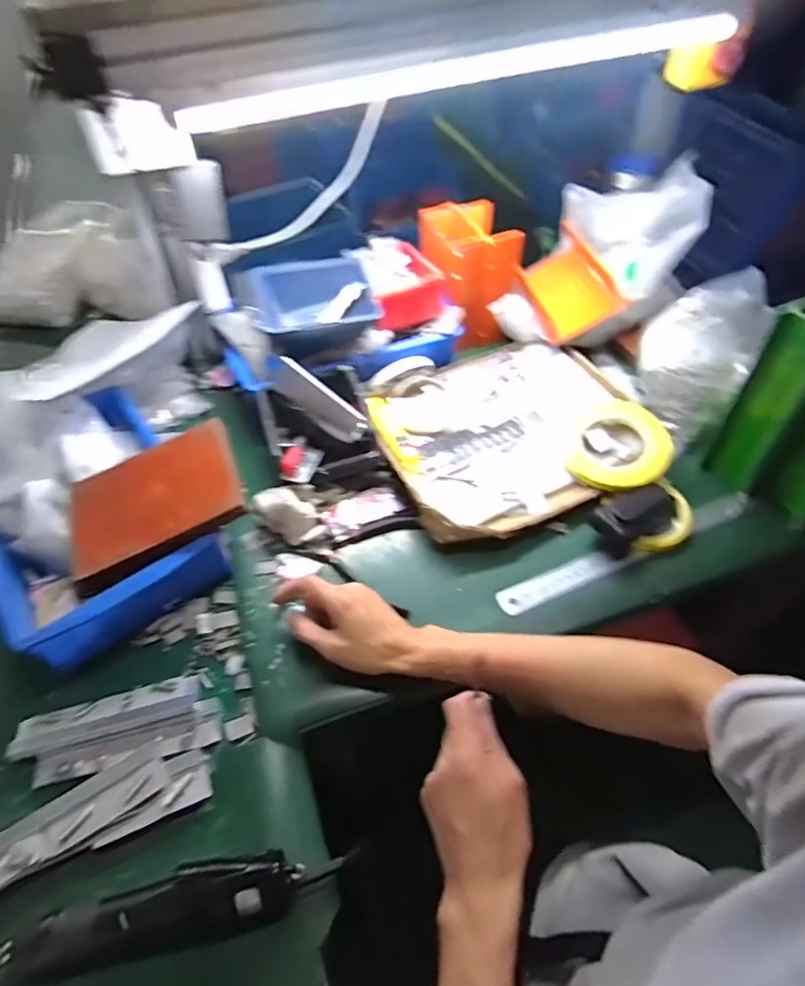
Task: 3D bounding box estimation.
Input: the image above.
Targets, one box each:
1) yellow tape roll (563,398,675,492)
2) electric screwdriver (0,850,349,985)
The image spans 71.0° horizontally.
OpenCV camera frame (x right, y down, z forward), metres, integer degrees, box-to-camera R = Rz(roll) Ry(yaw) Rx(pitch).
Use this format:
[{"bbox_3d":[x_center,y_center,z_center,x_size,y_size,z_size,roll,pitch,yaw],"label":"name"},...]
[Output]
[{"bbox_3d":[0.261,-0.063,0.677,0.119,0.029,0.140,20,56,17],"label":"yellow tape roll"},{"bbox_3d":[-0.192,0.320,0.424,0.276,0.031,0.050,-10,53,-6],"label":"electric screwdriver"}]

